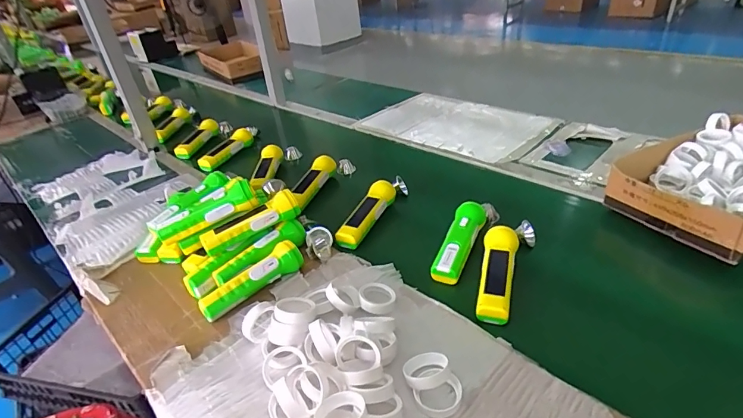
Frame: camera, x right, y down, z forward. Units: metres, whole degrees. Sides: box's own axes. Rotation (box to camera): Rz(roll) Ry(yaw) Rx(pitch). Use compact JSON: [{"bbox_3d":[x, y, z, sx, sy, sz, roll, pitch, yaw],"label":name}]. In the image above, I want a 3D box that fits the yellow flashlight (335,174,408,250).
[{"bbox_3d":[0.003,-0.004,0.802,0.042,0.045,0.213,13,39,28],"label":"yellow flashlight"}]

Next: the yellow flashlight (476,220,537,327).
[{"bbox_3d":[0.200,0.082,0.630,0.067,0.046,0.193,8,37,21],"label":"yellow flashlight"}]

